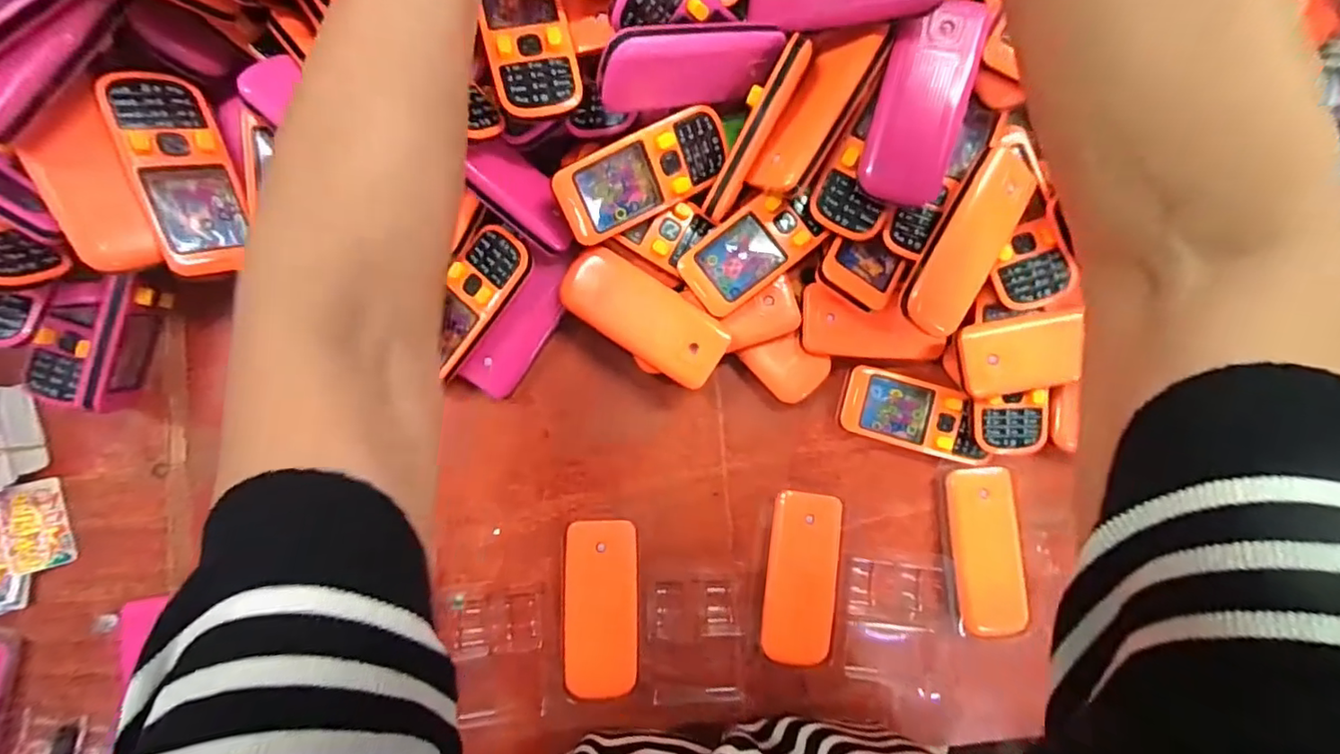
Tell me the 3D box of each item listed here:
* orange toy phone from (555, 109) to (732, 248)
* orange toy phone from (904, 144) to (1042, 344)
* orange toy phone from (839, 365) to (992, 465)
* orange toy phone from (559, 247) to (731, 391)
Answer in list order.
[{"bbox_3d":[-0.014,-0.117,0.327,0.104,0.016,0.047,-32,130,-9],"label":"orange toy phone"},{"bbox_3d":[0.167,-0.075,0.320,0.043,0.012,0.103,22,100,-20],"label":"orange toy phone"},{"bbox_3d":[0.161,0.025,0.372,0.095,0.017,0.044,16,88,-4],"label":"orange toy phone"},{"bbox_3d":[-0.015,-0.037,0.338,0.103,0.011,0.045,36,87,-3],"label":"orange toy phone"}]

